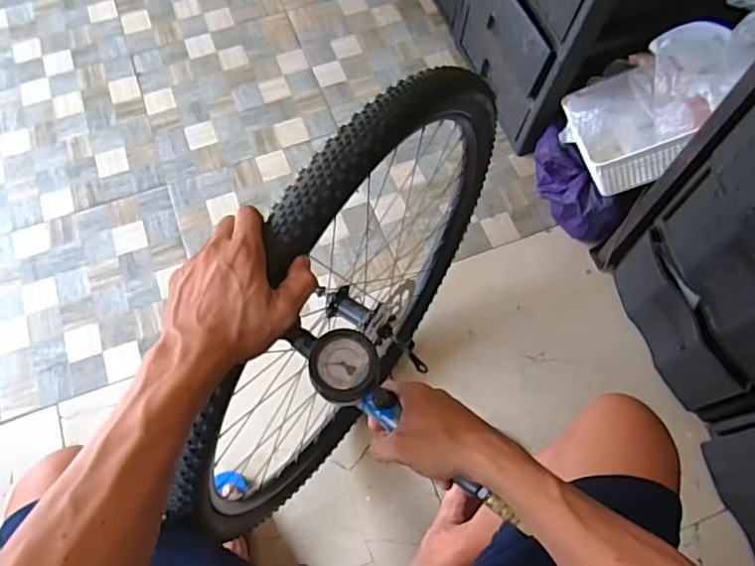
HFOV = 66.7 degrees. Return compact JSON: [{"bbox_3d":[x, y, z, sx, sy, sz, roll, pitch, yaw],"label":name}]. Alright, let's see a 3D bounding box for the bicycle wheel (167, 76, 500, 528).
[{"bbox_3d":[0.009,0.003,0.784,0.086,0.672,0.721,32,70,11],"label":"bicycle wheel"}]

